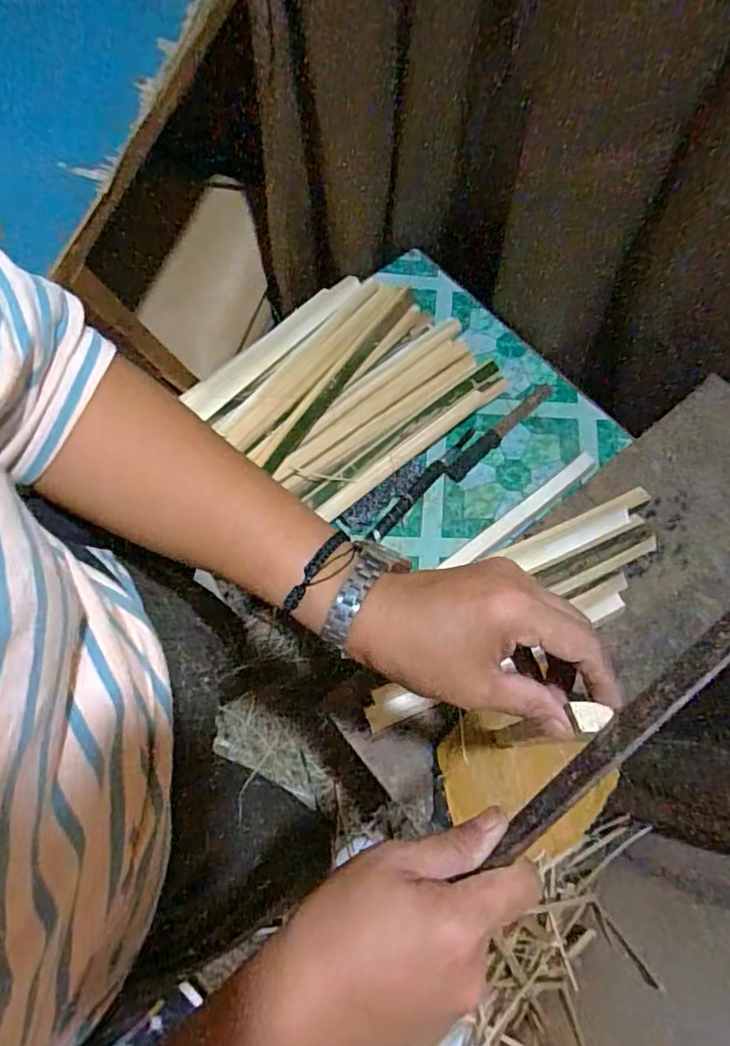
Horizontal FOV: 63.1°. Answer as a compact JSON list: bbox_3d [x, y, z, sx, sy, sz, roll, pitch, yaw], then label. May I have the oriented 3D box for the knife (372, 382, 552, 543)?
[{"bbox_3d":[0.112,-0.077,0.673,0.281,0.012,0.032,-40,75,-16],"label":"knife"}]

